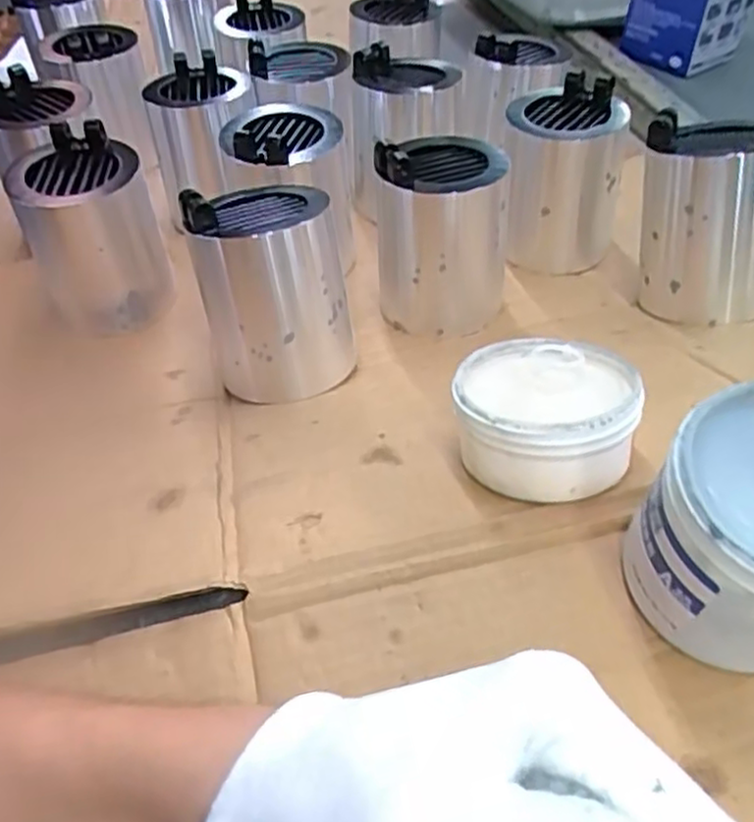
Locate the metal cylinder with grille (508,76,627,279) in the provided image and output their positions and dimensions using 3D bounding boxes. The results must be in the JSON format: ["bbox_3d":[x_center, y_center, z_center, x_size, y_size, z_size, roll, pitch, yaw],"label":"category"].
[{"bbox_3d":[0.138,-0.170,0.538,0.087,0.112,0.075,11,48,11],"label":"metal cylinder with grille"}]

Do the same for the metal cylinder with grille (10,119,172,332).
[{"bbox_3d":[-0.201,-0.123,0.507,0.089,0.112,0.087,-19,49,-16],"label":"metal cylinder with grille"}]

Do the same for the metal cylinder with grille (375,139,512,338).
[{"bbox_3d":[0.044,-0.123,0.492,0.089,0.115,0.092,3,47,5],"label":"metal cylinder with grille"}]

